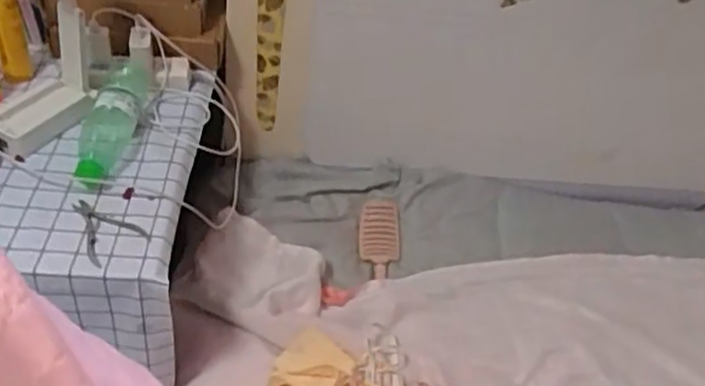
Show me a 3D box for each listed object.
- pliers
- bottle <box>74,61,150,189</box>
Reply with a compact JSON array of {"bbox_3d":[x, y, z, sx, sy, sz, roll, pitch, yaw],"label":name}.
[{"bbox_3d":[-0.306,0.043,0.849,0.098,0.016,0.078,35,49,27],"label":"pliers"},{"bbox_3d":[-0.338,-0.104,0.970,0.071,0.058,0.239,6,43,-3],"label":"bottle"}]

